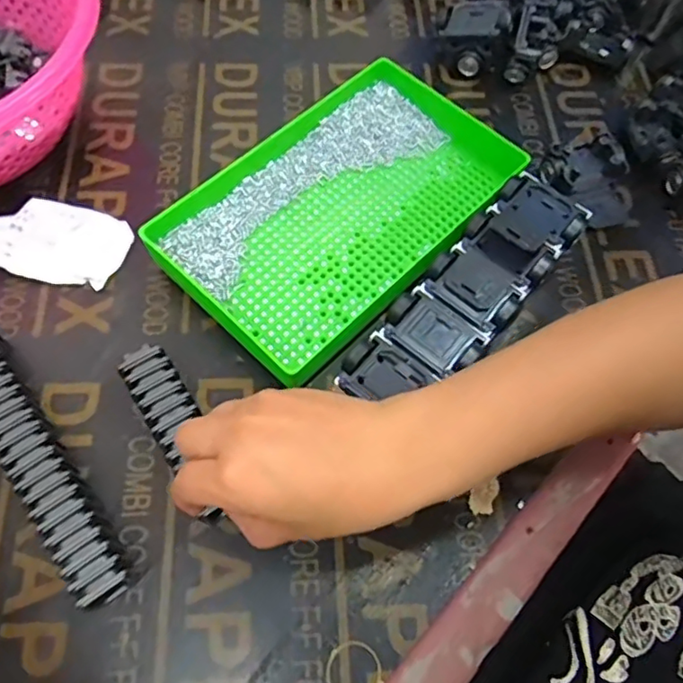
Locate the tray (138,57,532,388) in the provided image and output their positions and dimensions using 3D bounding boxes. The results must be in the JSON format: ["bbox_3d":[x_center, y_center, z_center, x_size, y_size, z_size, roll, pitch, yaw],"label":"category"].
[{"bbox_3d":[-0.002,-0.097,0.434,0.161,0.039,0.239,42,70,16],"label":"tray"}]

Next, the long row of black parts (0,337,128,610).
[{"bbox_3d":[-0.179,0.068,0.353,0.031,0.028,0.191,-34,70,-17],"label":"long row of black parts"}]

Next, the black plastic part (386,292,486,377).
[{"bbox_3d":[0.056,0.000,0.379,0.059,0.033,0.039,38,68,15],"label":"black plastic part"}]

